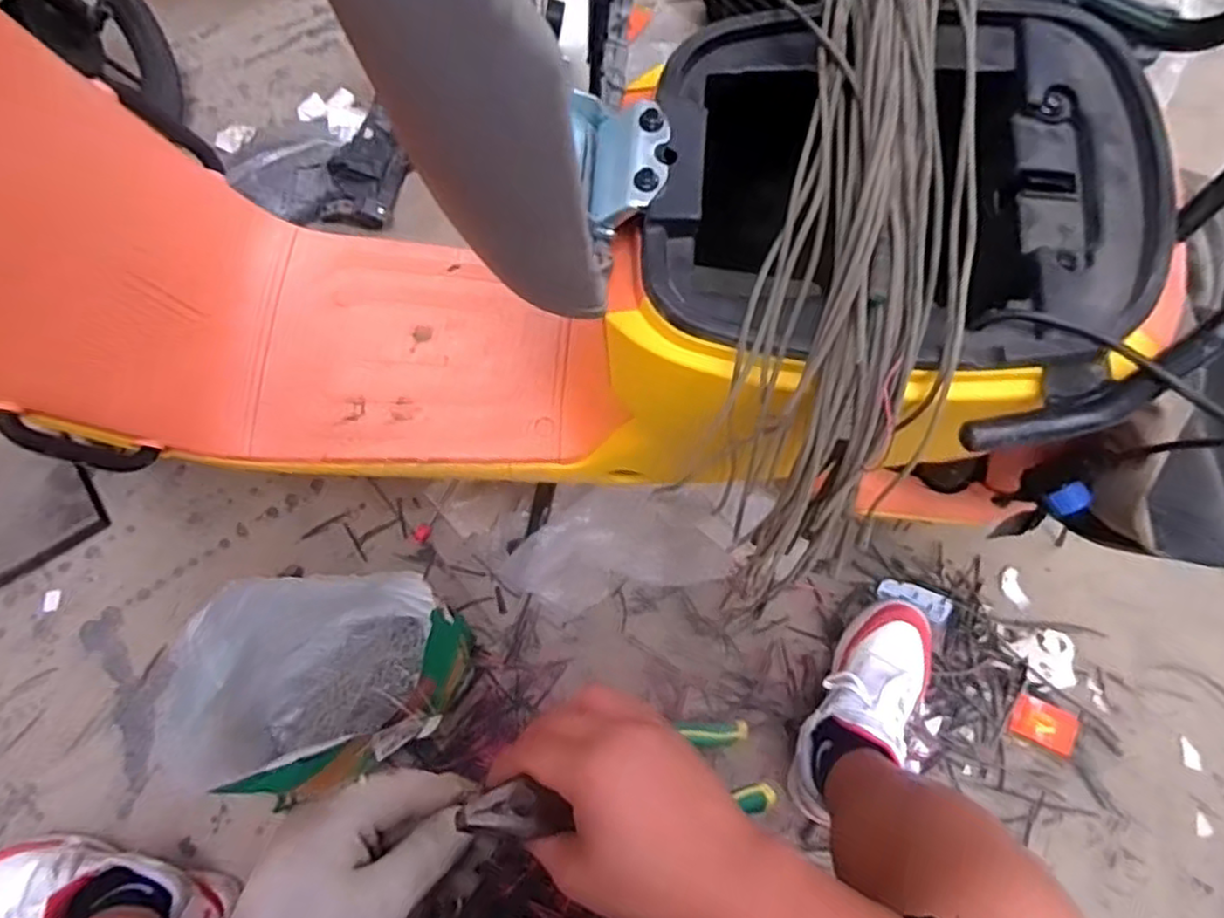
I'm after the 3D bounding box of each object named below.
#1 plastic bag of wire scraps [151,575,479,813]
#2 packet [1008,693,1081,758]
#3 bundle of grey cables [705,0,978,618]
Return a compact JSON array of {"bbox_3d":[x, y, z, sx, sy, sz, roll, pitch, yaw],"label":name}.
[{"bbox_3d":[-0.297,0.246,0.760,0.251,0.258,0.221,12,66,4],"label":"plastic bag of wire scraps"},{"bbox_3d":[0.540,0.330,0.866,0.080,0.006,0.051,24,68,11],"label":"packet"},{"bbox_3d":[0.144,-0.123,0.418,0.120,0.080,0.362,12,93,2],"label":"bundle of grey cables"}]

